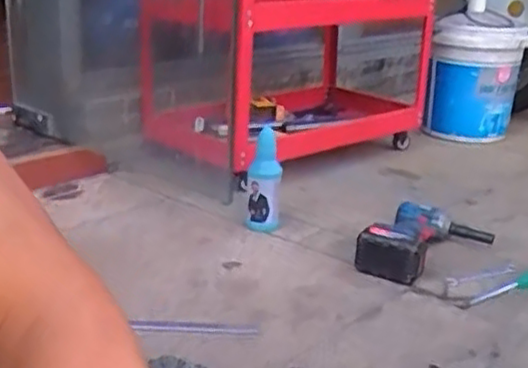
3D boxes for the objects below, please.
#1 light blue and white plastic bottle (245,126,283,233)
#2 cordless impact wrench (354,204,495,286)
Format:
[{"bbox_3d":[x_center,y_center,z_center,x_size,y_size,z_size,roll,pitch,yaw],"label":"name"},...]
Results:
[{"bbox_3d":[-0.004,0.000,1.404,0.071,0.191,0.079,1,18,-5],"label":"light blue and white plastic bottle"},{"bbox_3d":[0.288,0.100,1.318,0.265,0.083,0.166,-18,26,-40],"label":"cordless impact wrench"}]

